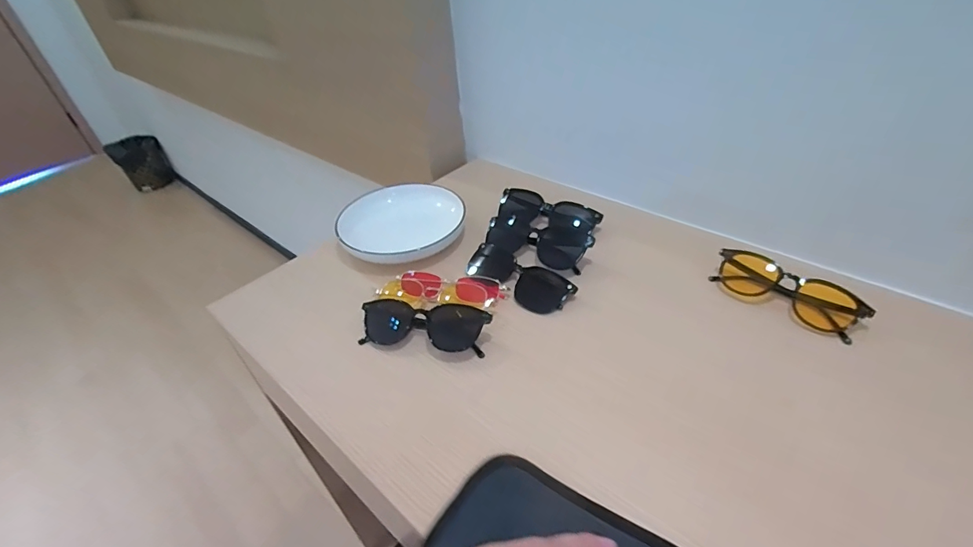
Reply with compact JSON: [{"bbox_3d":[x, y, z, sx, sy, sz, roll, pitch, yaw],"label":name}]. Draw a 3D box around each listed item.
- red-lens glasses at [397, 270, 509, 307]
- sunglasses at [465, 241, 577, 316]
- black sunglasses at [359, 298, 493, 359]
[{"bbox_3d":[-0.040,0.017,0.510,0.130,0.024,0.051,10,42,18],"label":"red-lens glasses"},{"bbox_3d":[0.038,0.007,0.508,0.126,0.033,0.049,22,47,30],"label":"sunglasses"},{"bbox_3d":[-0.066,0.054,0.459,0.142,0.039,0.054,7,41,15],"label":"black sunglasses"}]

